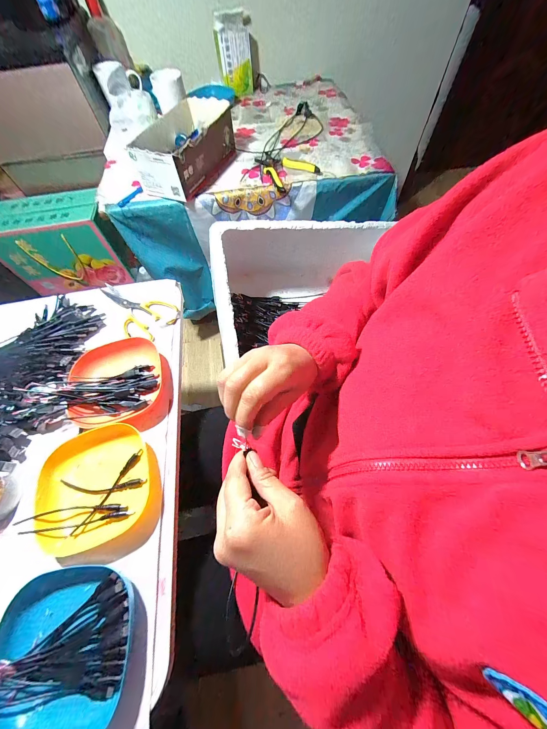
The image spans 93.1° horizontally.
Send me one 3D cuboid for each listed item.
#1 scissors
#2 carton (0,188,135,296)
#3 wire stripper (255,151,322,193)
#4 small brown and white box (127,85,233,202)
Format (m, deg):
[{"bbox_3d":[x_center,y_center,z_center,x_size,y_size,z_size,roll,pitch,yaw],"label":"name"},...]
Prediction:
[{"bbox_3d":[-0.260,-0.095,0.480,0.170,0.008,0.084,18,65,11],"label":"scissors"},{"bbox_3d":[-0.654,-0.382,0.829,0.333,0.232,0.149,-10,63,-3],"label":"carton"},{"bbox_3d":[0.035,-0.501,0.657,0.125,0.031,0.134,-27,65,-11],"label":"wire stripper"},{"bbox_3d":[-0.215,-0.516,0.618,0.165,0.092,0.252,26,67,15],"label":"small brown and white box"}]

